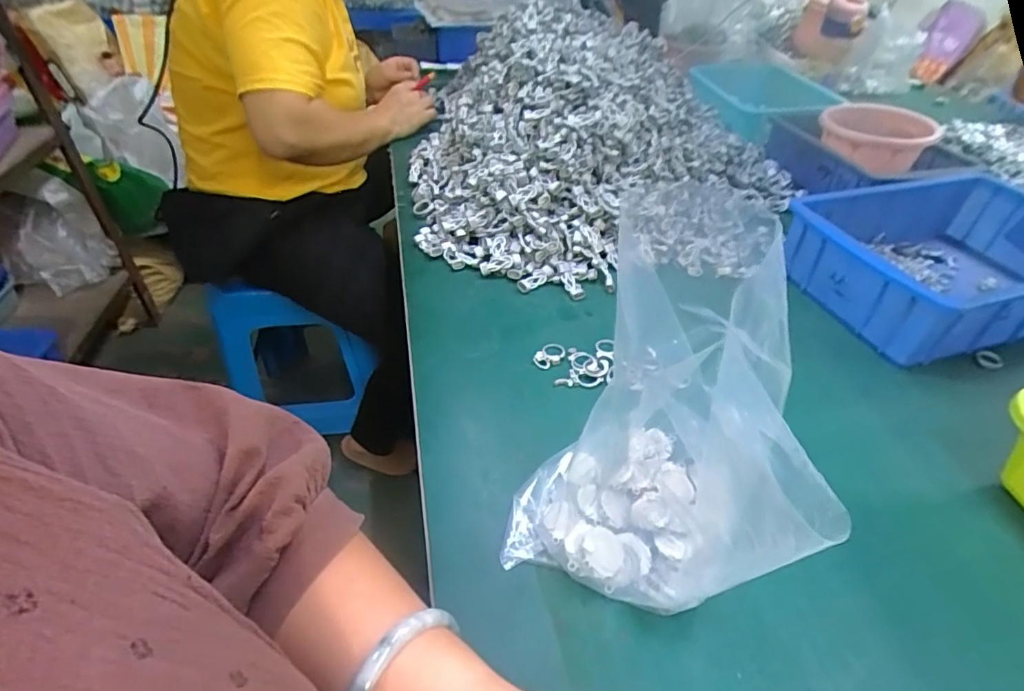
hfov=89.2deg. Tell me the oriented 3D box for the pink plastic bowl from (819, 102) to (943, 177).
[{"bbox_3d":[0.519,-0.300,0.748,0.146,0.057,0.113,26,47,24],"label":"pink plastic bowl"}]

